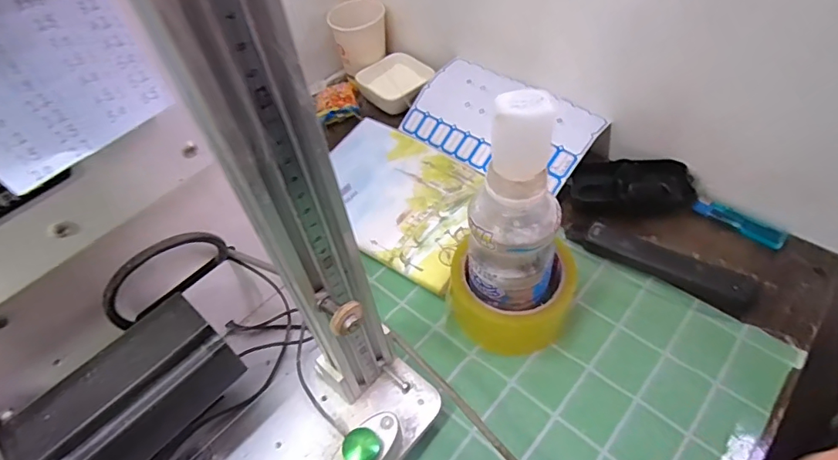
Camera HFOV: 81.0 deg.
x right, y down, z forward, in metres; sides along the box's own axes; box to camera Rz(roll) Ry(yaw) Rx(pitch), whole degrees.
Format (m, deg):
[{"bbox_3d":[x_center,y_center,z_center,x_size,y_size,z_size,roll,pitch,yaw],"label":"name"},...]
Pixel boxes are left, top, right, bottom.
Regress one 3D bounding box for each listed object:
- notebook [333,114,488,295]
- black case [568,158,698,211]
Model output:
[{"bbox_3d":[-0.018,-0.038,0.495,0.211,0.012,0.136,34,60,29],"label":"notebook"},{"bbox_3d":[0.205,-0.045,0.474,0.110,0.031,0.049,-5,49,1],"label":"black case"}]

